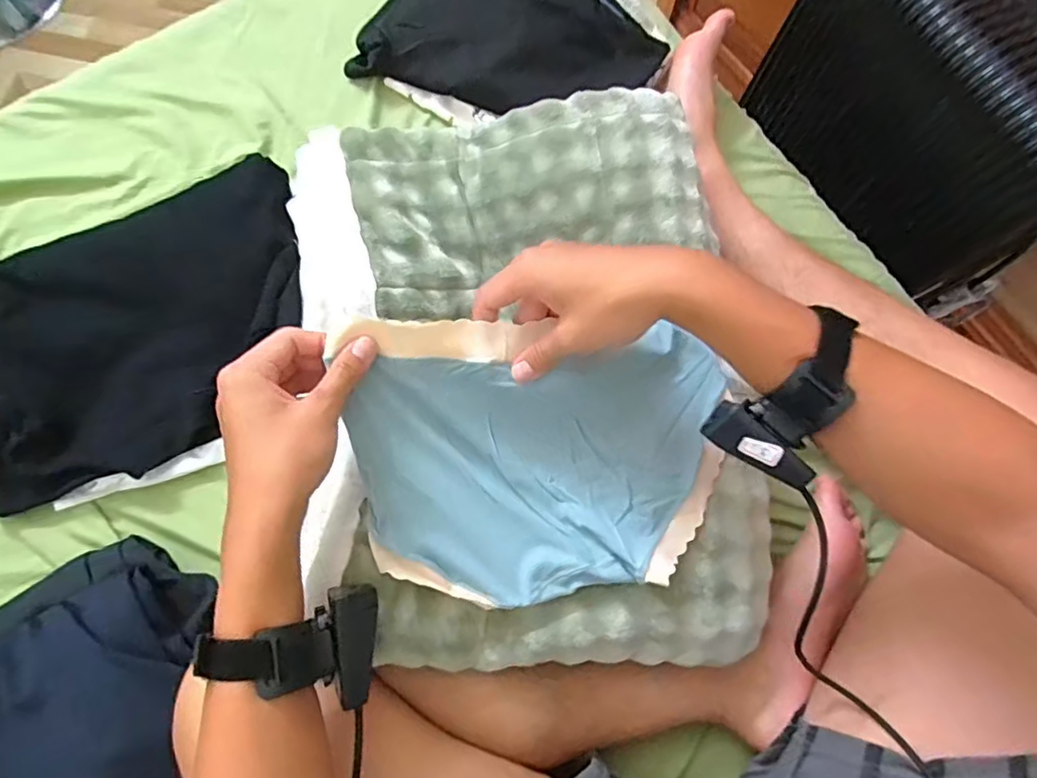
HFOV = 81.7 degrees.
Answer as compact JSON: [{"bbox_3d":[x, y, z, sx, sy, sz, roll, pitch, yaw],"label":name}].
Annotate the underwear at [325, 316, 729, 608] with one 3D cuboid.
[{"bbox_3d":[0.026,0.051,0.456,0.286,0.092,0.197,-5,74,-2],"label":"underwear"}]

